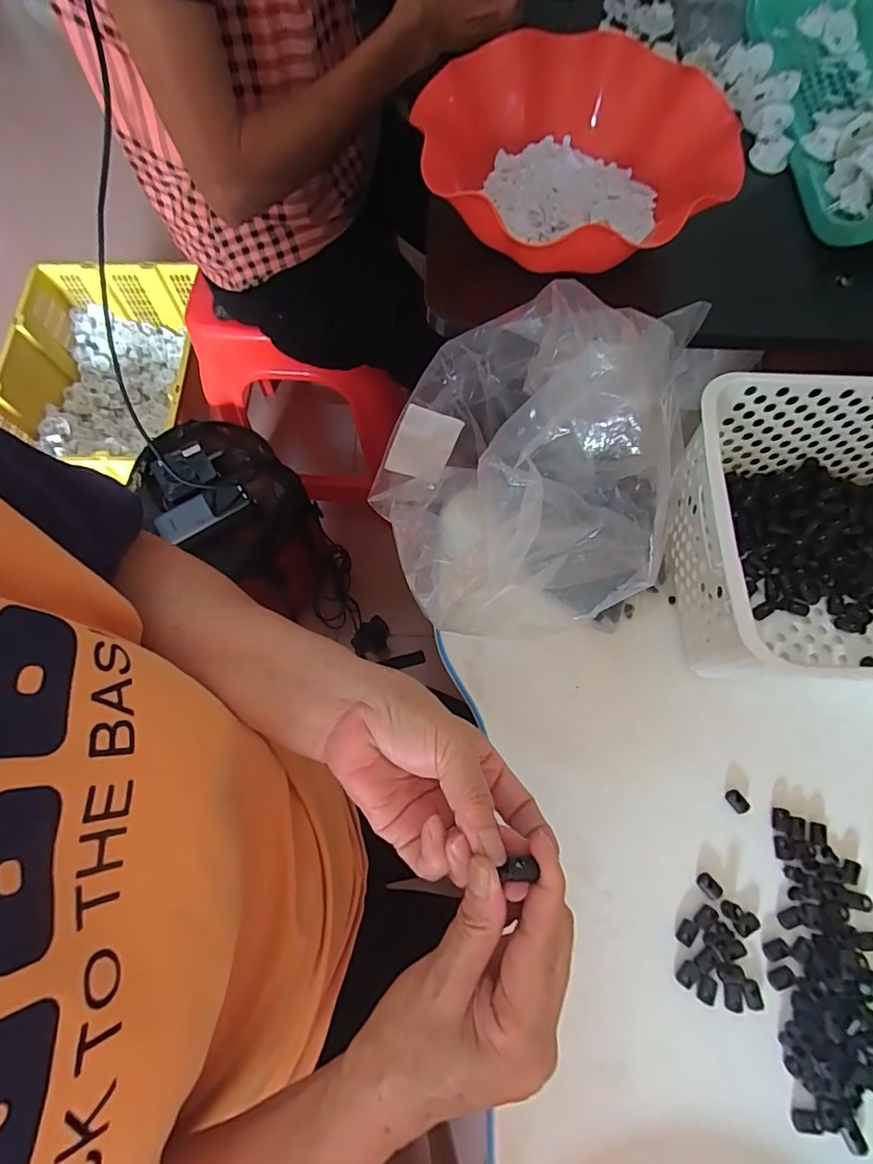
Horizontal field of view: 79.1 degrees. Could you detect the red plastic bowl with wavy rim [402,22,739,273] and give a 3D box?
[{"bbox_3d":[0.096,-0.314,0.399,0.210,0.062,0.216,0,70,0],"label":"red plastic bowl with wavy rim"}]

